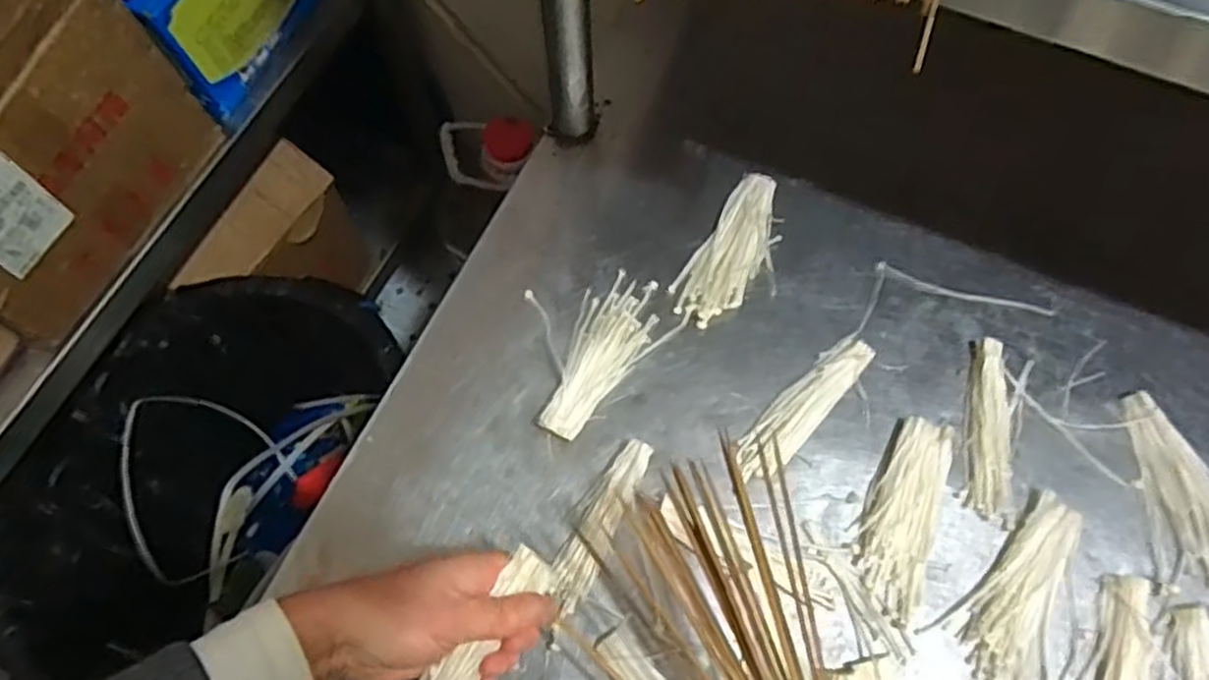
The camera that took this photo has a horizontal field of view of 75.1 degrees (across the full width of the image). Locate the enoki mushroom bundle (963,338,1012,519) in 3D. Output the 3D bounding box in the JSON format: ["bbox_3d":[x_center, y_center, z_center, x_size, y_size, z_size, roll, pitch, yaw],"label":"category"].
[{"bbox_3d":[0.294,0.065,0.603,0.036,0.014,0.136,6,69,3],"label":"enoki mushroom bundle"}]

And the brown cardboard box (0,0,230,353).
[{"bbox_3d":[-0.571,-0.187,0.795,0.121,0.226,0.311,25,71,11],"label":"brown cardboard box"}]

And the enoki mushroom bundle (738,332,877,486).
[{"bbox_3d":[0.157,0.052,0.616,0.143,0.014,0.037,-42,74,-14],"label":"enoki mushroom bundle"}]

